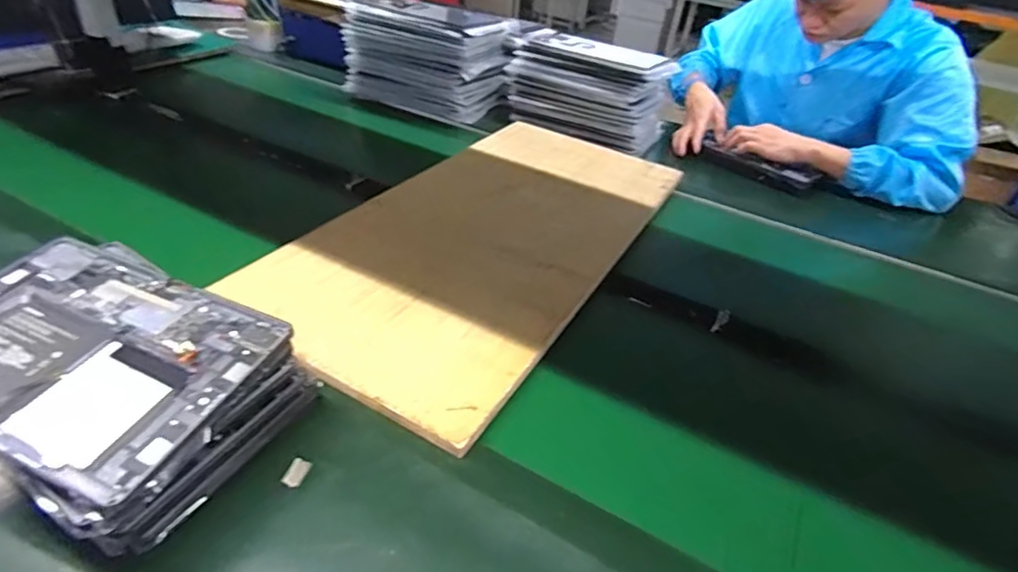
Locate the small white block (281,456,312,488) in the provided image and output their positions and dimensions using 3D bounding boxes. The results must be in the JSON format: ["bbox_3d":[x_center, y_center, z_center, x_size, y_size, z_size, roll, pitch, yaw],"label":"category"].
[{"bbox_3d":[-0.174,0.154,0.453,0.016,0.005,0.024,15,38,10],"label":"small white block"}]

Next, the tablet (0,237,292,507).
[{"bbox_3d":[-0.316,0.045,0.413,0.251,0.015,0.162,19,39,14],"label":"tablet"}]

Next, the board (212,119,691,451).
[{"bbox_3d":[-0.016,-0.086,0.766,0.338,0.021,0.680,24,41,20],"label":"board"}]

